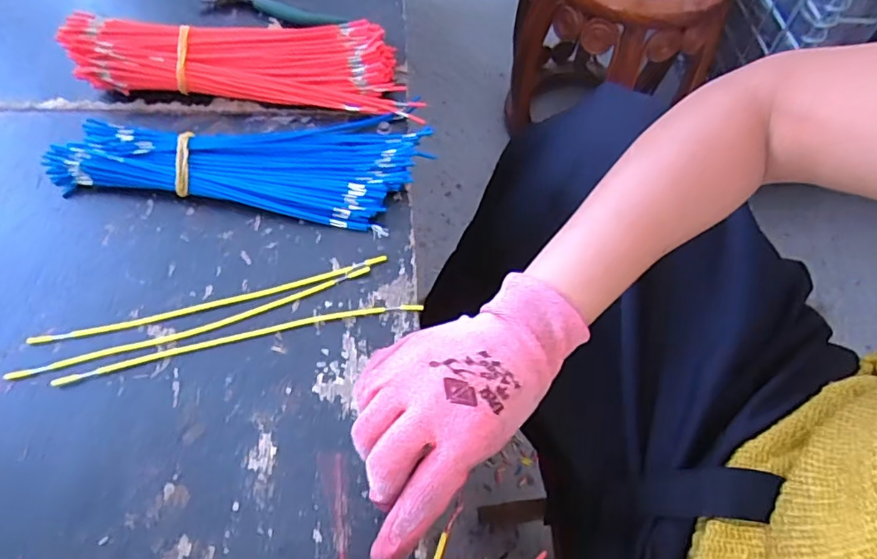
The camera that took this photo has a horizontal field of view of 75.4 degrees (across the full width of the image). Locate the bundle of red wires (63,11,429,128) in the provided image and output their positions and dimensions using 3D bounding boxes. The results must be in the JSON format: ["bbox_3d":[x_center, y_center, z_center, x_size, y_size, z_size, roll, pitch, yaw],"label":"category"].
[{"bbox_3d":[-0.152,-0.176,0.458,0.263,0.041,0.069,2,62,-3],"label":"bundle of red wires"}]

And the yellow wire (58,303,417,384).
[{"bbox_3d":[-0.124,0.037,0.365,0.227,0.005,0.011,-11,63,-10],"label":"yellow wire"}]

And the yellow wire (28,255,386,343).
[{"bbox_3d":[-0.148,0.013,0.378,0.228,0.006,0.010,-13,64,-11],"label":"yellow wire"}]

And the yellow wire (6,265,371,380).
[{"bbox_3d":[-0.154,0.029,0.367,0.226,0.005,0.012,-16,64,-13],"label":"yellow wire"}]

